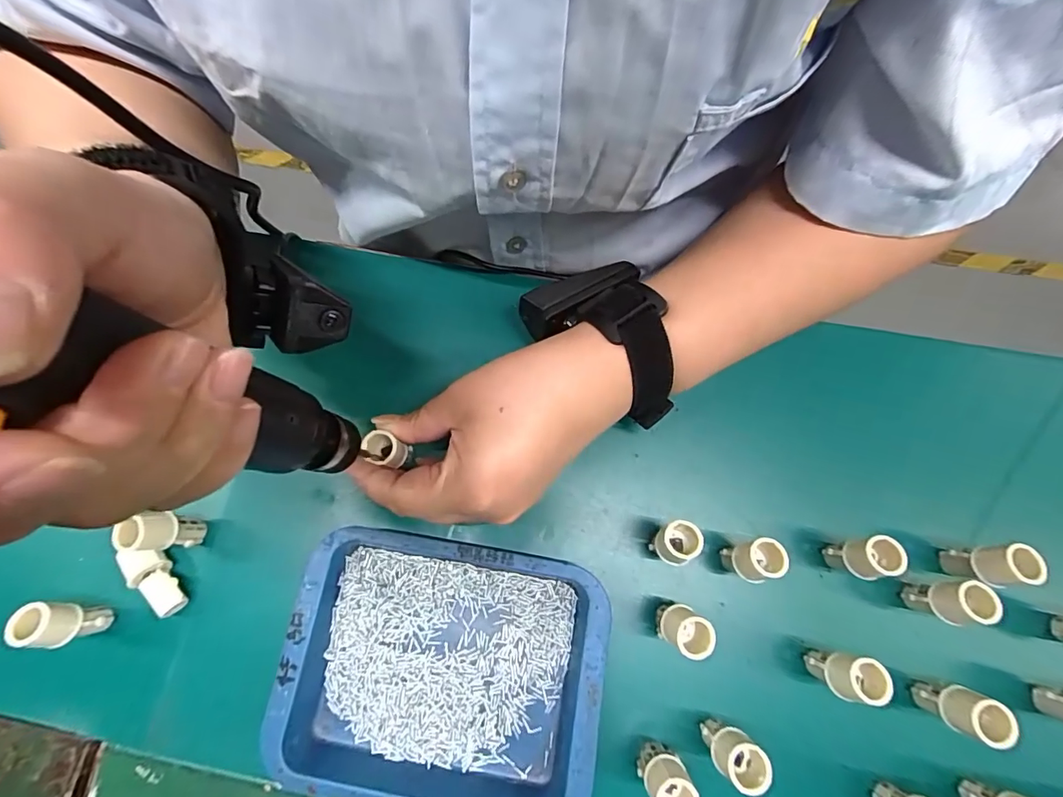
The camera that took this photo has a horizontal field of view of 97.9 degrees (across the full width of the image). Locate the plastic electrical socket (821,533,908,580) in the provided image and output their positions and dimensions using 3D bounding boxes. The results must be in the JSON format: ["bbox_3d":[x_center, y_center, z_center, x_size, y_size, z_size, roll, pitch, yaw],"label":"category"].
[{"bbox_3d":[0.170,0.081,0.238,0.017,0.038,0.022,10,77,2],"label":"plastic electrical socket"}]

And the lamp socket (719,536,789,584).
[{"bbox_3d":[0.114,0.083,0.242,0.019,0.042,0.021,5,77,1],"label":"lamp socket"}]

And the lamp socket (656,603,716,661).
[{"bbox_3d":[0.074,0.116,0.235,0.021,0.042,0.020,0,77,0],"label":"lamp socket"}]

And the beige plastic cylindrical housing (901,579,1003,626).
[{"bbox_3d":[0.208,0.100,0.232,0.018,0.039,0.015,-36,80,-8],"label":"beige plastic cylindrical housing"}]

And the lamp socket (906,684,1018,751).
[{"bbox_3d":[0.204,0.147,0.218,0.016,0.036,0.020,25,78,5],"label":"lamp socket"}]

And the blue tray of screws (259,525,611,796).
[{"bbox_3d":[-0.044,0.136,0.235,0.155,0.026,0.119,8,77,2],"label":"blue tray of screws"}]

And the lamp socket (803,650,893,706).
[{"bbox_3d":[0.152,0.133,0.223,0.017,0.036,0.021,25,78,5],"label":"lamp socket"}]

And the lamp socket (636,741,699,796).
[{"bbox_3d":[0.062,0.177,0.215,0.020,0.040,0.020,0,77,0],"label":"lamp socket"}]

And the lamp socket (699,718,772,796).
[{"bbox_3d":[0.094,0.166,0.219,0.019,0.042,0.018,0,77,0],"label":"lamp socket"}]

